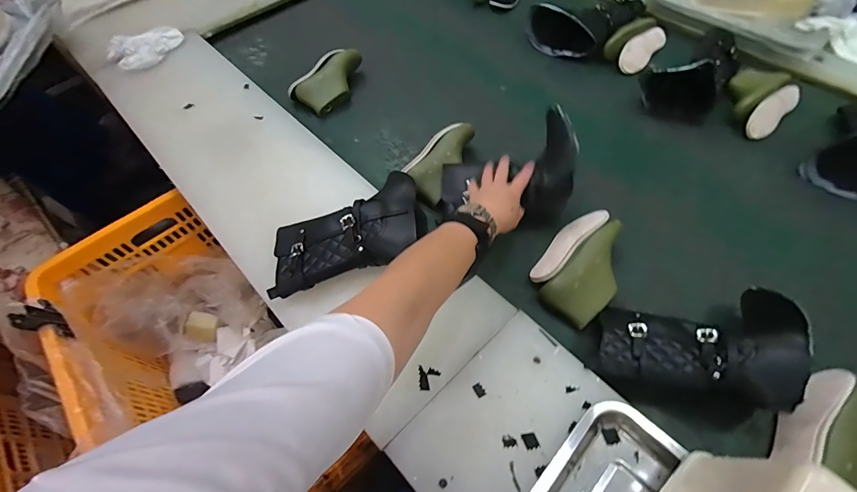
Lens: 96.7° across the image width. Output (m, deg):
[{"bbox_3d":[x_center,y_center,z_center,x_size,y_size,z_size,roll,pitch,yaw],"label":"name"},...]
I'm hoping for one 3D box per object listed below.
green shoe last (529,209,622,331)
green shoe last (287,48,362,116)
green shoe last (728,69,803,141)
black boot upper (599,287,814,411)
[{"bbox_3d":[0.237,0.020,0.578,0.110,0.051,0.180,33,66,20],"label":"green shoe last"},{"bbox_3d":[-0.212,-0.362,0.834,0.102,0.054,0.175,40,68,23],"label":"green shoe last"},{"bbox_3d":[0.659,-0.298,0.762,0.182,0.050,0.124,-39,65,-19],"label":"green shoe last"},{"bbox_3d":[0.328,0.106,0.487,0.199,0.104,0.162,12,60,10],"label":"black boot upper"}]

